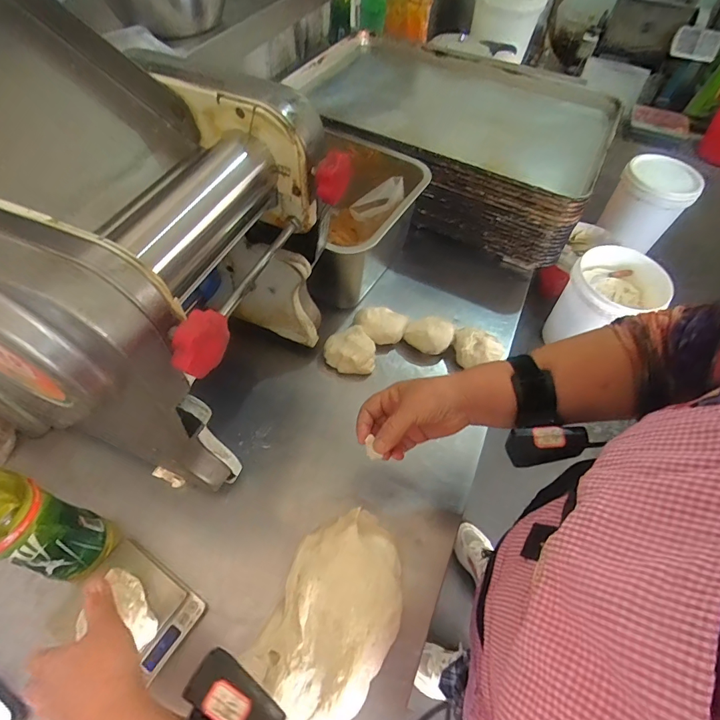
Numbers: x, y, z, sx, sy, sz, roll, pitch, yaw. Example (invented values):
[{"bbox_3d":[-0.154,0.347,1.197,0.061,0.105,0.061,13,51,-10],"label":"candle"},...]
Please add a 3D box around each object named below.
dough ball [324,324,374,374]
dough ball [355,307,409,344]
[{"bbox_3d":[-0.016,-0.013,0.635,0.075,0.052,0.068,-1,56,-3],"label":"dough ball"},{"bbox_3d":[0.033,-0.052,0.657,0.081,0.039,0.058,6,56,2],"label":"dough ball"}]

